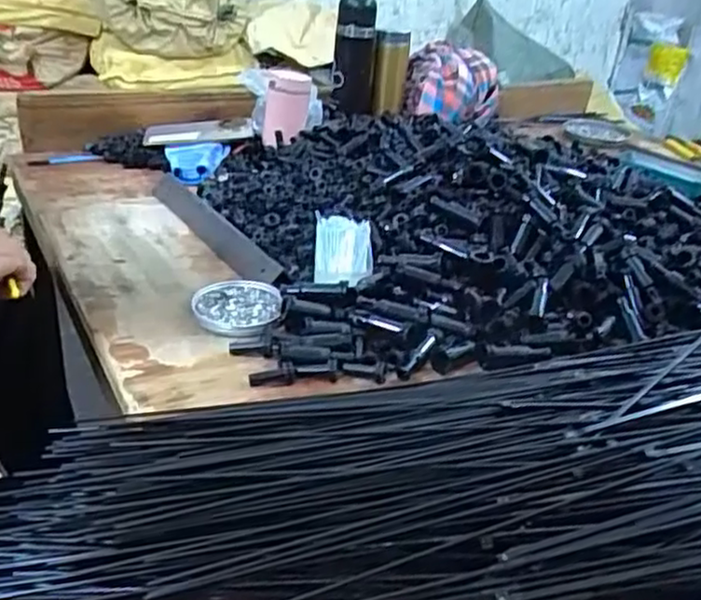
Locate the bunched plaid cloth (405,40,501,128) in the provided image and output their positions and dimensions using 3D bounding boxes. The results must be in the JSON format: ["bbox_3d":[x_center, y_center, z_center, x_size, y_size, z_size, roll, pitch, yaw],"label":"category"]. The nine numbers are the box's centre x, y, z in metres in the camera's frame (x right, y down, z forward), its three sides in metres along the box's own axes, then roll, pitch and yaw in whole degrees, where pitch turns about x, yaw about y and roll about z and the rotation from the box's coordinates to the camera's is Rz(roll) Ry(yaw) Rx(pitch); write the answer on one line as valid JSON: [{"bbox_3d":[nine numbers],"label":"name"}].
[{"bbox_3d":[0.182,-0.381,1.289,0.170,0.163,0.049,10,-10,-7],"label":"bunched plaid cloth"}]

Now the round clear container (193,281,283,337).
[{"bbox_3d":[-0.110,0.007,0.698,0.083,0.011,0.092,1,29,-8],"label":"round clear container"}]

